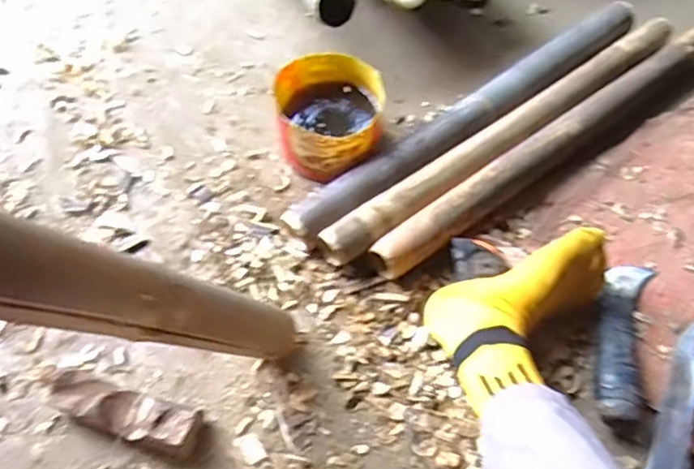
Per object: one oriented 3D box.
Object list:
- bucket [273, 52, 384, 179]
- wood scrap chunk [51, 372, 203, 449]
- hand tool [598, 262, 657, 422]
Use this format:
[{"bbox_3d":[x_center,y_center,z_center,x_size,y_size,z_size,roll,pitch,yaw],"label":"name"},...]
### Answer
[{"bbox_3d":[-0.021,-0.161,0.805,0.139,0.099,0.150,-1,58,2],"label":"bucket"},{"bbox_3d":[-0.235,0.189,0.616,0.157,0.042,0.044,12,60,10],"label":"wood scrap chunk"},{"bbox_3d":[0.306,0.107,0.644,0.049,0.035,0.201,18,61,14],"label":"hand tool"}]

